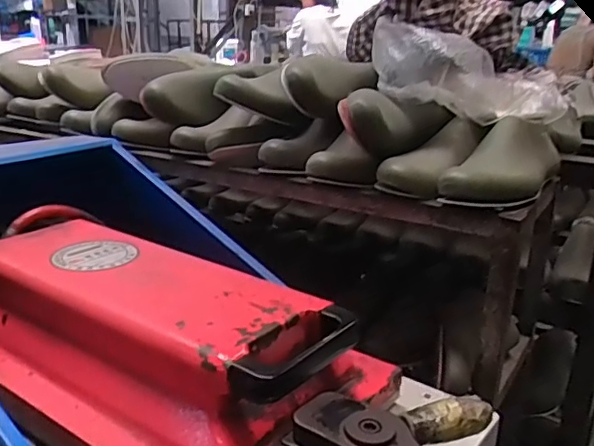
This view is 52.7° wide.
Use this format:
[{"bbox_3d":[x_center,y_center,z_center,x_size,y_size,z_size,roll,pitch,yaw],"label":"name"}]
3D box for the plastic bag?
[{"bbox_3d":[0.254,-0.189,0.818,0.290,0.096,0.135,12,16,-17],"label":"plastic bag"}]

